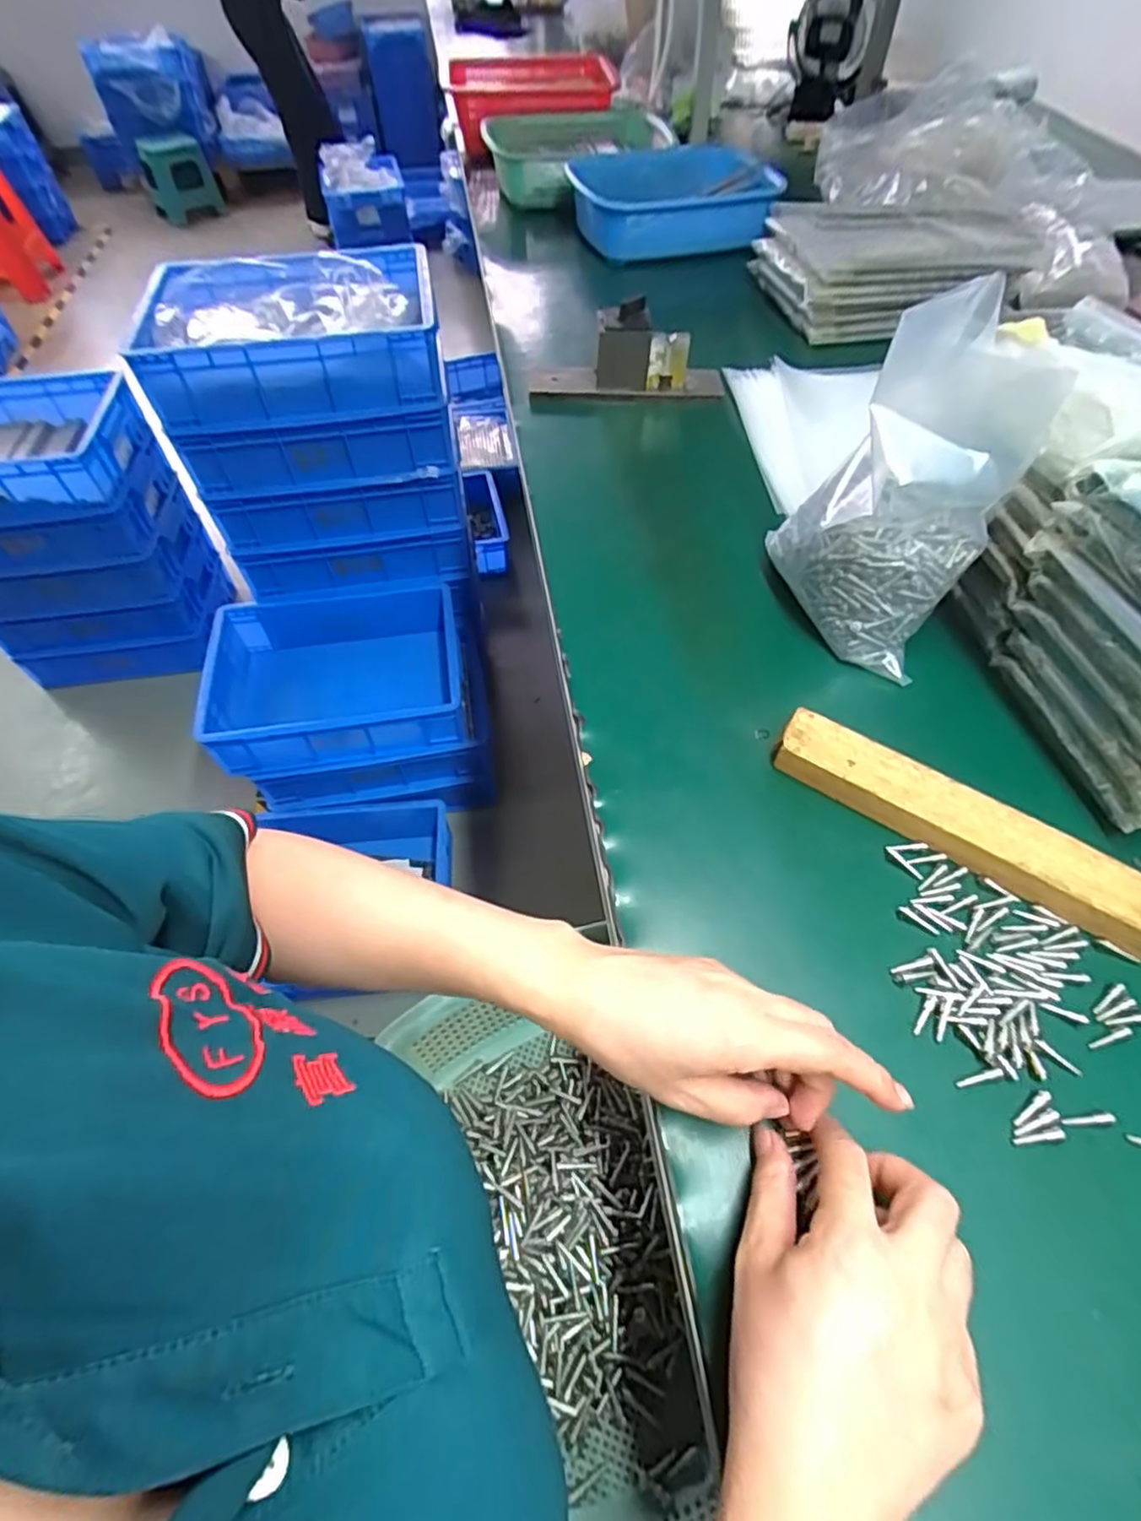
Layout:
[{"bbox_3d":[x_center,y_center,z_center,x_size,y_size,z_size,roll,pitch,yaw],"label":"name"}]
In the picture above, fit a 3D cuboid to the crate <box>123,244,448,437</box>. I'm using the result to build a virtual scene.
[{"bbox_3d":[-0.410,-0.650,1.000,0.405,0.116,0.311,-9,56,-5],"label":"crate"}]

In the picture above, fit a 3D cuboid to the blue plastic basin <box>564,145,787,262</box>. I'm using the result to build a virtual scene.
[{"bbox_3d":[0.140,-0.796,0.934,0.289,0.082,0.159,6,56,5],"label":"blue plastic basin"}]

